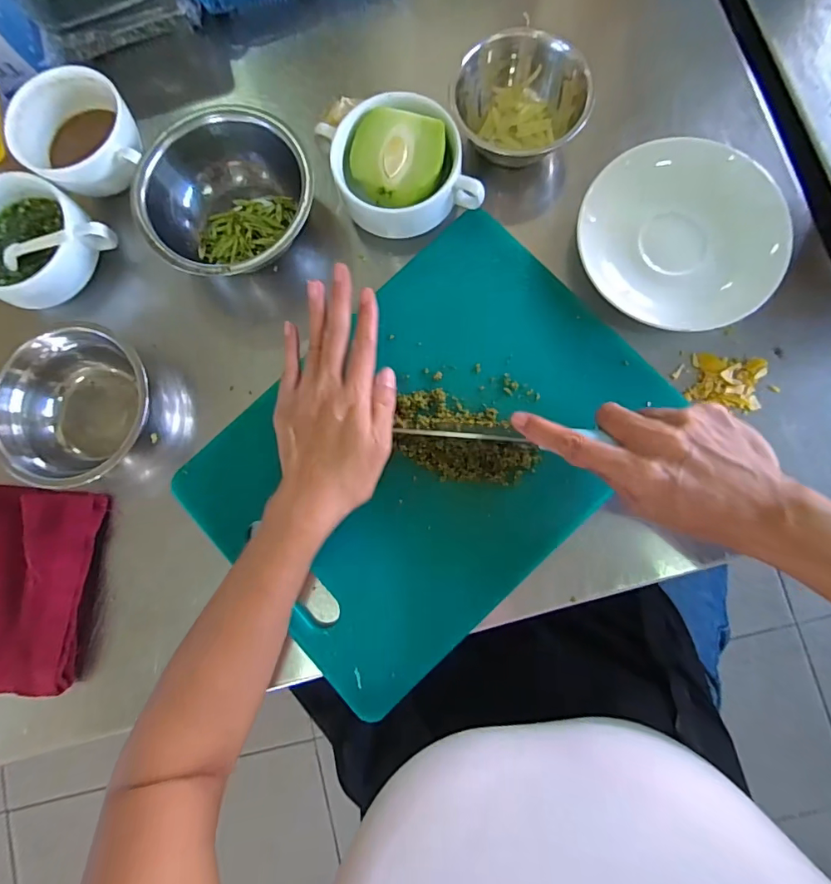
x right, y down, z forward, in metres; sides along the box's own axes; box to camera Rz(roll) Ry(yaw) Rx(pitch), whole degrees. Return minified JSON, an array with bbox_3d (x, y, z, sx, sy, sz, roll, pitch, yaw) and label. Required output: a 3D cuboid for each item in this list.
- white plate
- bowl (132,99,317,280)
[{"bbox_3d":[0.207,-0.160,0.364,0.135,0.029,0.150,-40,82,-2],"label":"white plate"},{"bbox_3d":[-0.150,-0.193,0.384,0.141,0.062,0.116,-16,82,1],"label":"bowl"}]

